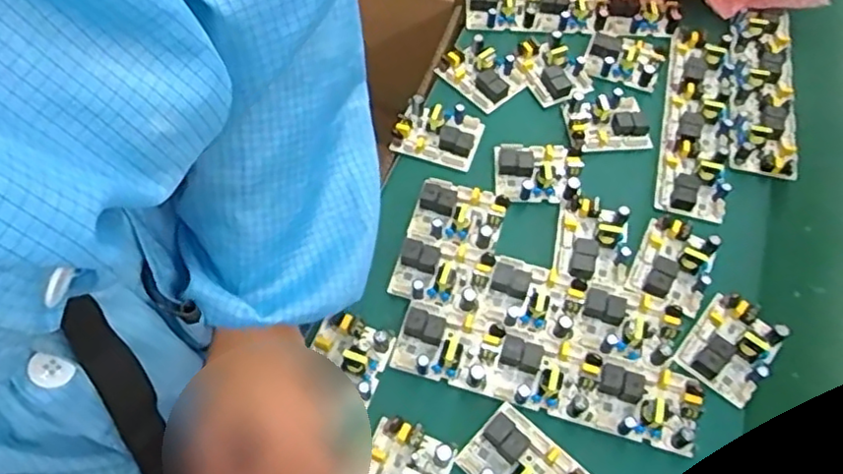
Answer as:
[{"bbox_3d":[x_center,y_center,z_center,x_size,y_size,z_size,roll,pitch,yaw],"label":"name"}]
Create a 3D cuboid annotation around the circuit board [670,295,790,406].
[{"bbox_3d":[0.252,0.088,0.528,0.061,0.025,0.079,38,64,17],"label":"circuit board"}]

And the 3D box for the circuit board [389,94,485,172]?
[{"bbox_3d":[0.016,-0.107,0.633,0.082,0.021,0.069,16,60,6],"label":"circuit board"}]

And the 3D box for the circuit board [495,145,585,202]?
[{"bbox_3d":[0.111,-0.063,0.612,0.078,0.019,0.056,4,59,-1],"label":"circuit board"}]

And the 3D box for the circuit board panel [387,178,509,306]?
[{"bbox_3d":[0.026,0.002,0.567,0.078,0.016,0.120,15,60,5],"label":"circuit board panel"}]

